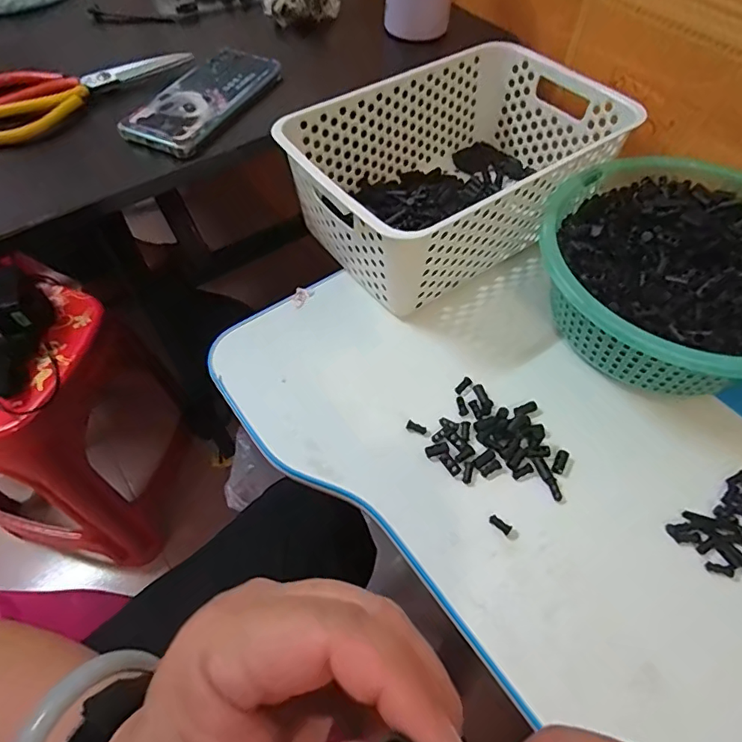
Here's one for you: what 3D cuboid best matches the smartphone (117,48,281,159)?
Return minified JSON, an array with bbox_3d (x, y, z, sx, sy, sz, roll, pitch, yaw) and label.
[{"bbox_3d":[-0.155,-0.263,0.478,0.078,0.009,0.164,24,59,14],"label":"smartphone"}]

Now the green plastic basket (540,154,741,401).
[{"bbox_3d":[0.258,-0.078,0.435,0.211,0.087,0.220,0,57,-1],"label":"green plastic basket"}]

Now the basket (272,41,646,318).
[{"bbox_3d":[0.086,-0.203,0.508,0.299,0.104,0.197,-31,62,-20],"label":"basket"}]

